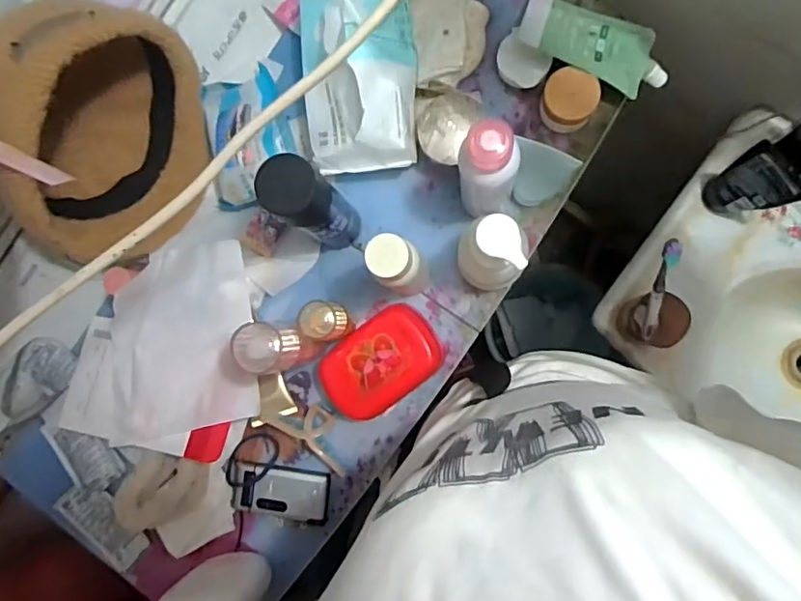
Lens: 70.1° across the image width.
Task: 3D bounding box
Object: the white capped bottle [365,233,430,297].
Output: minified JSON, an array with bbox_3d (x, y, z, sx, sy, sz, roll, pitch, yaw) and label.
[{"bbox_3d":[0.002,-0.028,0.537,0.032,0.190,0.034,6,87,8],"label":"white capped bottle"}]

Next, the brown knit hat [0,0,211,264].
[{"bbox_3d":[-0.298,-0.158,0.557,0.127,0.220,0.221,13,88,8],"label":"brown knit hat"}]

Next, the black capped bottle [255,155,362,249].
[{"bbox_3d":[-0.079,-0.089,0.550,0.050,0.193,0.047,0,86,7],"label":"black capped bottle"}]

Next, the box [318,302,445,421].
[{"bbox_3d":[-0.019,0.065,0.602,0.124,0.055,0.085,-38,82,4],"label":"box"}]

